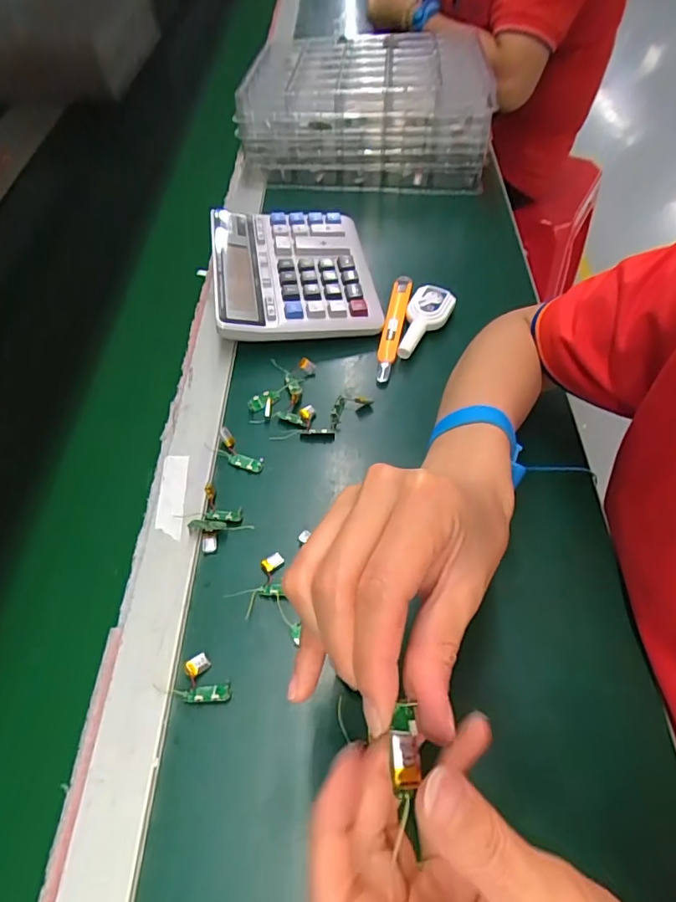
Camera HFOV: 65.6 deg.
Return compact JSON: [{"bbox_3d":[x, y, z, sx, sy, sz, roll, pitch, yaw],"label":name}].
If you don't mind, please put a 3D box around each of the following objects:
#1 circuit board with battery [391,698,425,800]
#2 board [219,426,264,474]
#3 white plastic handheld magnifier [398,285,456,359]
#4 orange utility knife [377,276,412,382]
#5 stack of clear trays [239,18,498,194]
[{"bbox_3d":[0.023,0.098,0.175,0.010,0.007,0.030,3,37,3],"label":"circuit board with battery"},{"bbox_3d":[-0.081,0.001,0.428,0.021,0.005,0.048,-38,75,-23],"label":"board"},{"bbox_3d":[0.078,-0.122,0.496,0.038,0.010,0.087,34,68,3],"label":"white plastic handheld magnifier"},{"bbox_3d":[0.054,-0.120,0.508,0.018,0.021,0.130,9,55,8],"label":"orange utility knife"},{"bbox_3d":[0.038,-0.446,0.680,0.296,0.105,0.219,5,55,4],"label":"stack of clear trays"}]

